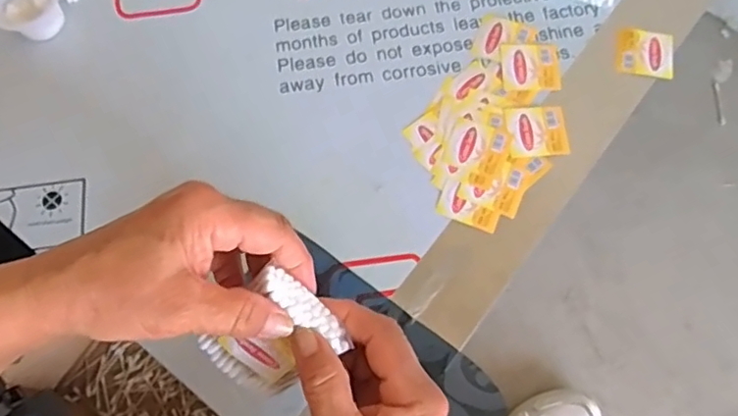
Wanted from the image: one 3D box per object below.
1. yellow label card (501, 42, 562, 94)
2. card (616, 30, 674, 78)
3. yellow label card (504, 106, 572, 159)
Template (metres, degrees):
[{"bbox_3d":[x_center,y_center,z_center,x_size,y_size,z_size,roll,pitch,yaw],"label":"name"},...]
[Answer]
[{"bbox_3d":[0.124,-0.107,0.458,0.044,0.004,0.043,-4,72,-1],"label":"yellow label card"},{"bbox_3d":[0.213,-0.119,0.462,0.044,0.004,0.039,7,74,2],"label":"card"},{"bbox_3d":[0.123,-0.057,0.439,0.043,0.004,0.039,-5,72,-1],"label":"yellow label card"}]

